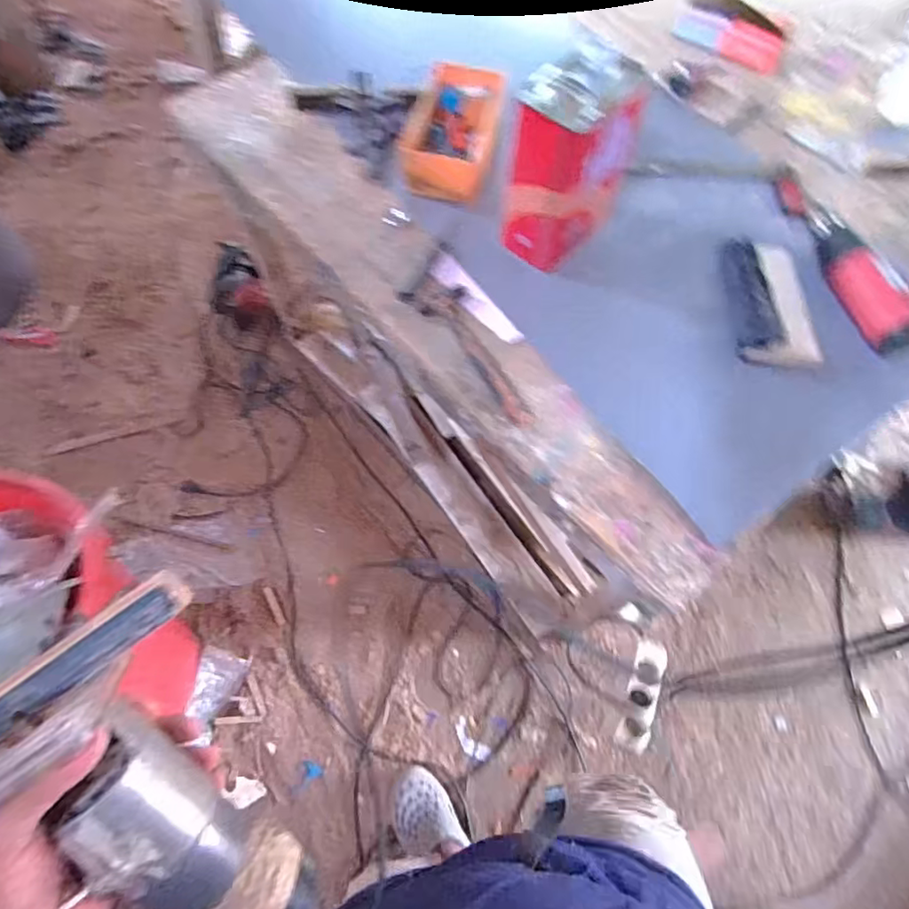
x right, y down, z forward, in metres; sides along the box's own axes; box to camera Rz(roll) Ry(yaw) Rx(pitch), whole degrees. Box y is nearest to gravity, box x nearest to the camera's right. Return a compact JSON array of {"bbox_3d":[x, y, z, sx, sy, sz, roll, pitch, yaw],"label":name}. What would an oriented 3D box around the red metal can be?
[{"bbox_3d":[0.164,-0.416,0.826,0.111,0.247,0.175,42,69,16],"label":"red metal can"}]

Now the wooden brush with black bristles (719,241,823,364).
[{"bbox_3d":[0.461,-0.240,0.850,0.127,0.049,0.241,5,64,-1],"label":"wooden brush with black bristles"}]

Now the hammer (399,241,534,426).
[{"bbox_3d":[0.003,-0.175,0.828,0.100,0.024,0.326,-18,66,-11],"label":"hammer"}]

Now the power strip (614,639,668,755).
[{"bbox_3d":[0.294,0.370,0.894,0.049,0.037,0.171,23,65,8],"label":"power strip"}]

